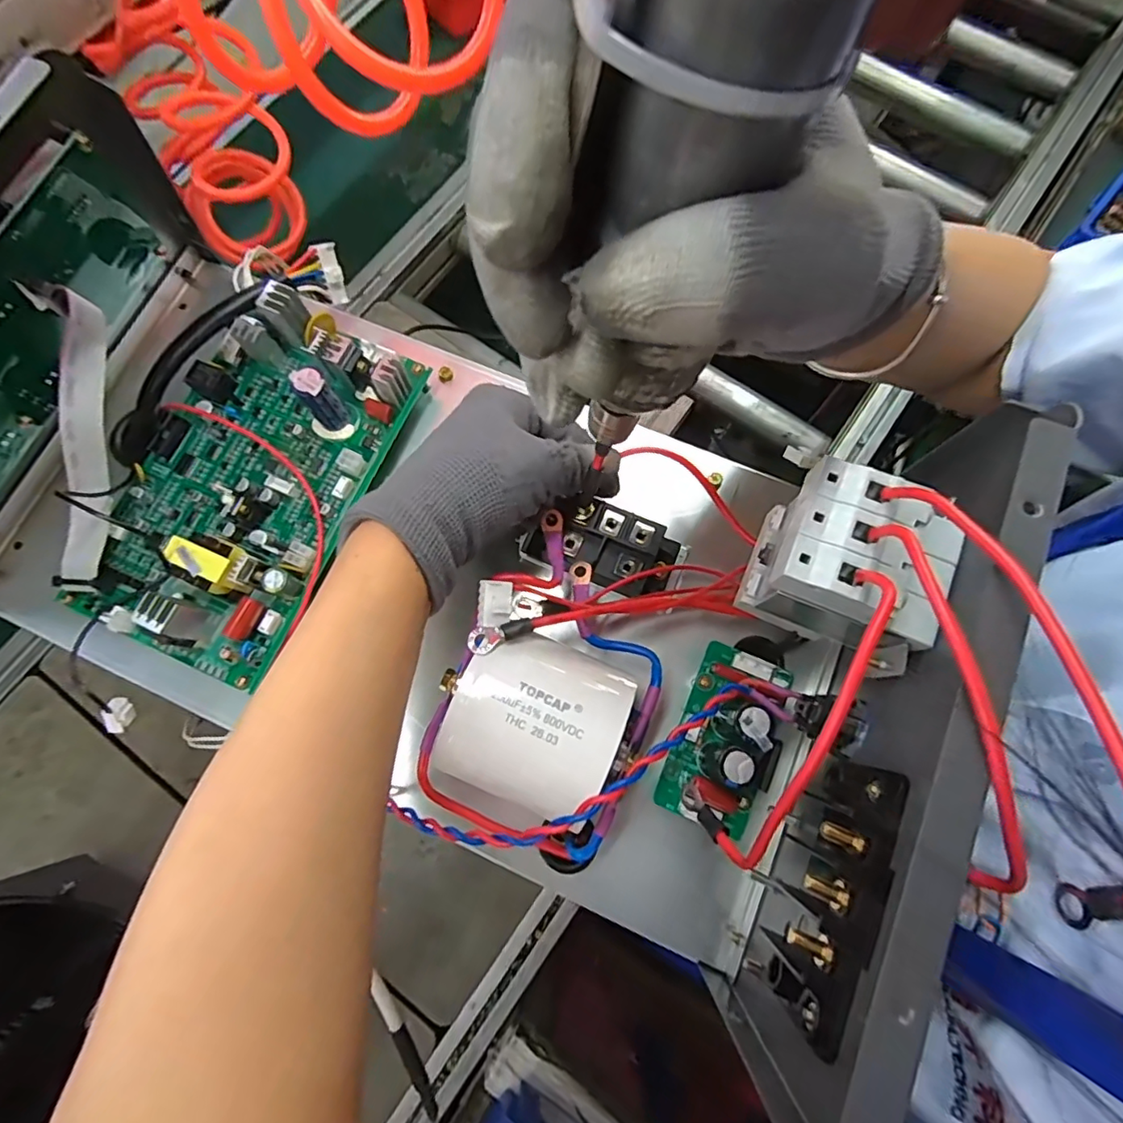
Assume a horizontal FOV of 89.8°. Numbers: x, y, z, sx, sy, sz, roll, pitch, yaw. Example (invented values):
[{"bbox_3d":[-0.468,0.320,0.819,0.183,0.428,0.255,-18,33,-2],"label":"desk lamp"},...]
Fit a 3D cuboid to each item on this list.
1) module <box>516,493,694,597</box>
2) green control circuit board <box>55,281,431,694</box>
[{"bbox_3d":[0.025,-0.008,0.308,0.085,0.033,0.043,19,78,4],"label":"module"},{"bbox_3d":[-0.183,-0.054,0.307,0.143,0.041,0.206,26,78,6],"label":"green control circuit board"}]

